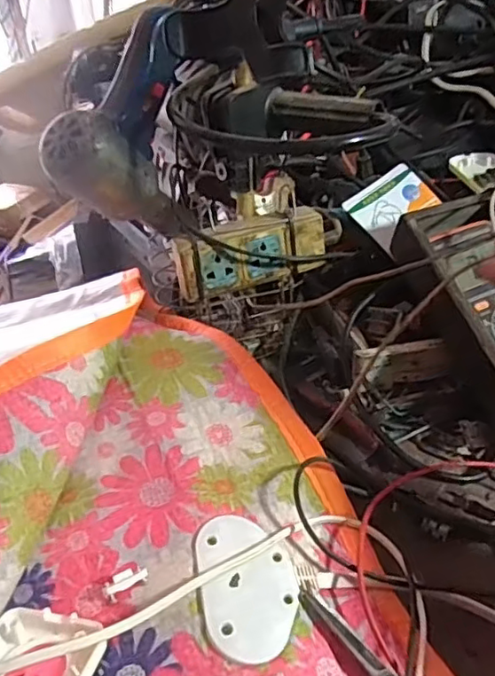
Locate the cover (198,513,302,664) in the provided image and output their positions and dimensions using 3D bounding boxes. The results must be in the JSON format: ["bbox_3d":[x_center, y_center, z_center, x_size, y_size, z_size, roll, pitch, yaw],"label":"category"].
[{"bbox_3d":[0.001,0.132,0.327,0.052,0.009,0.080,-8,33,-8],"label":"cover"}]

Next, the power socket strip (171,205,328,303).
[{"bbox_3d":[0.004,-0.076,0.526,0.136,0.055,0.031,-13,34,-16],"label":"power socket strip"}]

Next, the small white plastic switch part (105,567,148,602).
[{"bbox_3d":[-0.066,0.133,0.327,0.023,0.007,0.010,-18,36,-22],"label":"small white plastic switch part"}]

